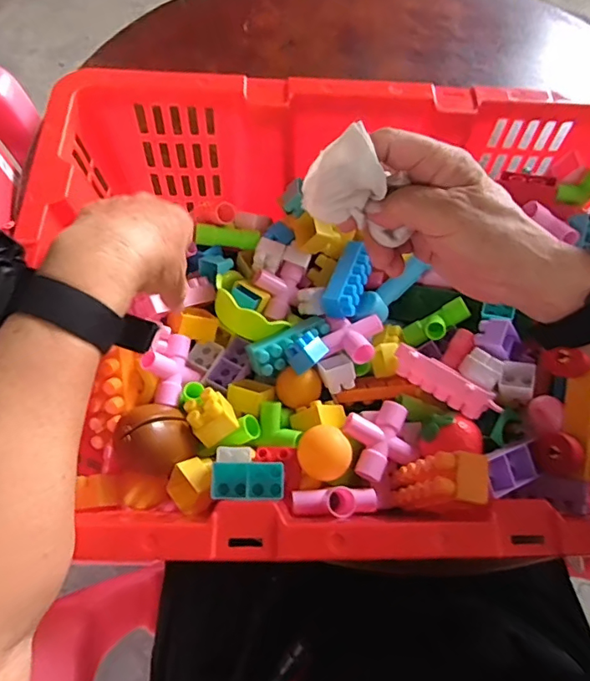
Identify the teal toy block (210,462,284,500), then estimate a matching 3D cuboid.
[{"bbox_3d":[-0.032,0.095,0.343,0.047,0.011,0.024,-1,67,-3],"label":"teal toy block"}]

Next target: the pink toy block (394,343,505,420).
[{"bbox_3d":[0.108,0.028,0.374,0.085,0.019,0.023,33,69,31],"label":"pink toy block"}]

